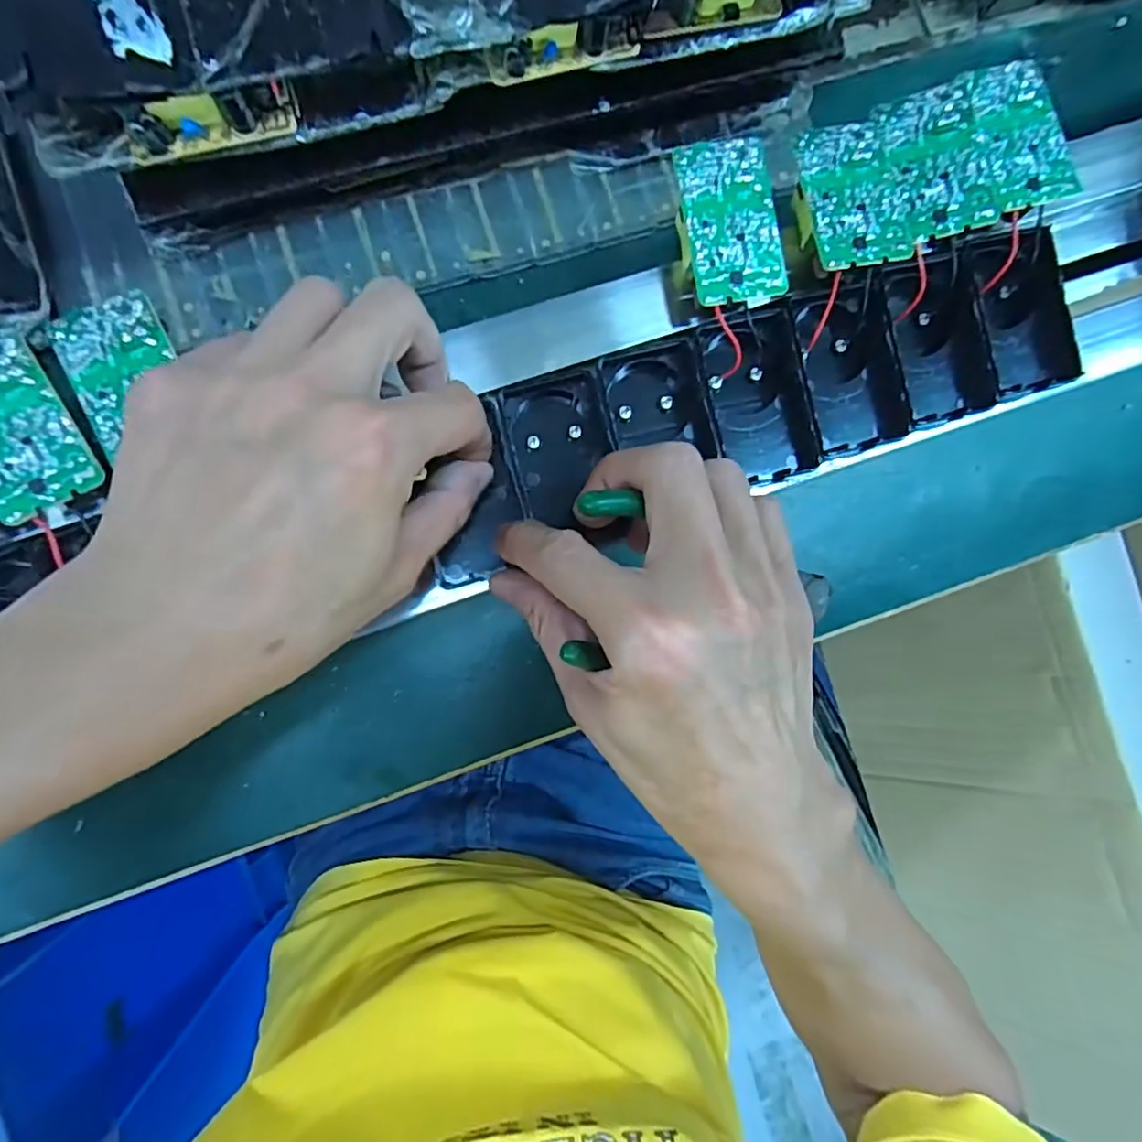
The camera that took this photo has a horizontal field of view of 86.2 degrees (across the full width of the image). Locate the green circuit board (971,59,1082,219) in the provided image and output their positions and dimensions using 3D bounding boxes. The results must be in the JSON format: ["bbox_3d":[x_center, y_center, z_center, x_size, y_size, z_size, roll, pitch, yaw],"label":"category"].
[{"bbox_3d":[0.188,-0.183,0.256,0.037,0.004,0.063,-15,85,-3],"label":"green circuit board"}]

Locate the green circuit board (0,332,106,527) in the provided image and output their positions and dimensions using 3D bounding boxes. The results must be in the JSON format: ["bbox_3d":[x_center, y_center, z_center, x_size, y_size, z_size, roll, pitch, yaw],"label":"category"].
[{"bbox_3d":[-0.203,-0.053,0.219,0.037,0.004,0.063,-28,92,-6],"label":"green circuit board"}]

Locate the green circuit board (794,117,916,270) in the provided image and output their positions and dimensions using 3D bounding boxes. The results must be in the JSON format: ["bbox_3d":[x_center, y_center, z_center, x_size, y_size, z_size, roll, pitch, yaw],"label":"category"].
[{"bbox_3d":[0.115,-0.154,0.246,0.038,0.010,0.062,-8,90,-6],"label":"green circuit board"}]

